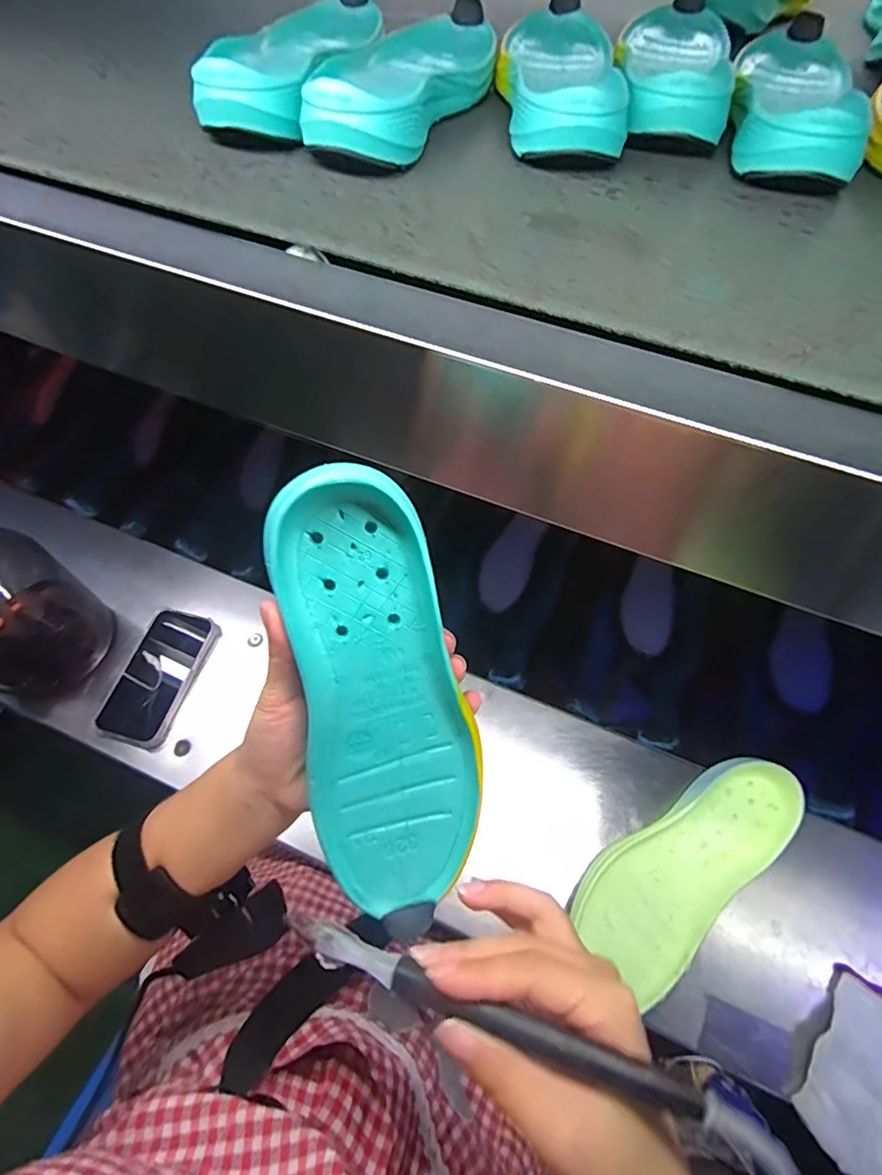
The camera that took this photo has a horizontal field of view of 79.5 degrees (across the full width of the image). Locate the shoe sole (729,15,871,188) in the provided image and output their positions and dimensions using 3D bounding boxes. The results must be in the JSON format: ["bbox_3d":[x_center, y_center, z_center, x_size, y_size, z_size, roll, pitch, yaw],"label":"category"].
[{"bbox_3d":[0.257,-0.363,0.384,0.078,0.037,0.220,15,61,12],"label":"shoe sole"}]

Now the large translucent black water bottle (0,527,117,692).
[{"bbox_3d":[-0.439,0.013,0.519,0.121,0.219,0.116,-41,65,-19],"label":"large translucent black water bottle"}]

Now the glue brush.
[{"bbox_3d":[0.012,0.170,0.213,0.166,0.013,0.018,10,62,19],"label":"glue brush"}]

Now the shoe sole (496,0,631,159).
[{"bbox_3d":[0.087,-0.382,0.386,0.087,0.040,0.235,4,59,0],"label":"shoe sole"}]

